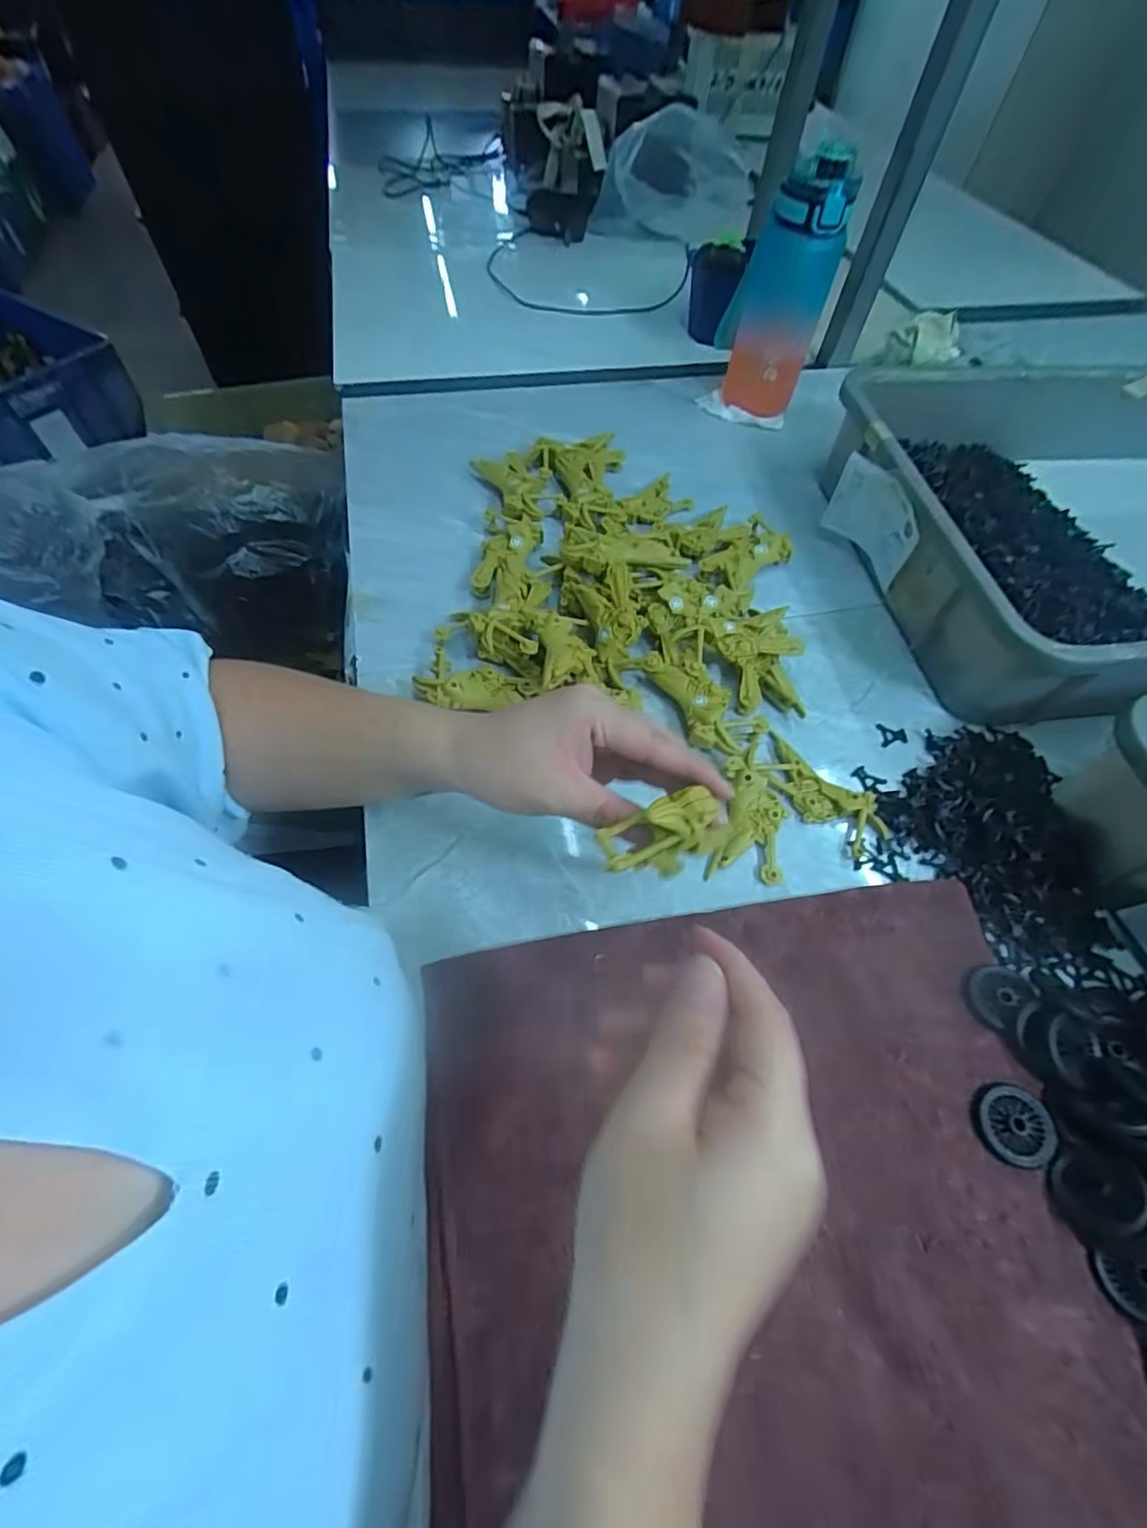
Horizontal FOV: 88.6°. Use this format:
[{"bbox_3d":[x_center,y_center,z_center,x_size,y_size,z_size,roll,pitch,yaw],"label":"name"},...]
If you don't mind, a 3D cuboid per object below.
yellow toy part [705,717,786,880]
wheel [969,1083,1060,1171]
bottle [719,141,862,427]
[{"bbox_3d":[0.124,0.024,0.404,0.044,0.018,0.120,14,58,6],"label":"yellow toy part"},{"bbox_3d":[0.233,0.190,0.308,0.040,0.006,0.037,0,58,-2],"label":"wheel"},{"bbox_3d":[0.214,-0.478,0.607,0.087,0.215,0.084,17,59,8],"label":"bottle"}]

